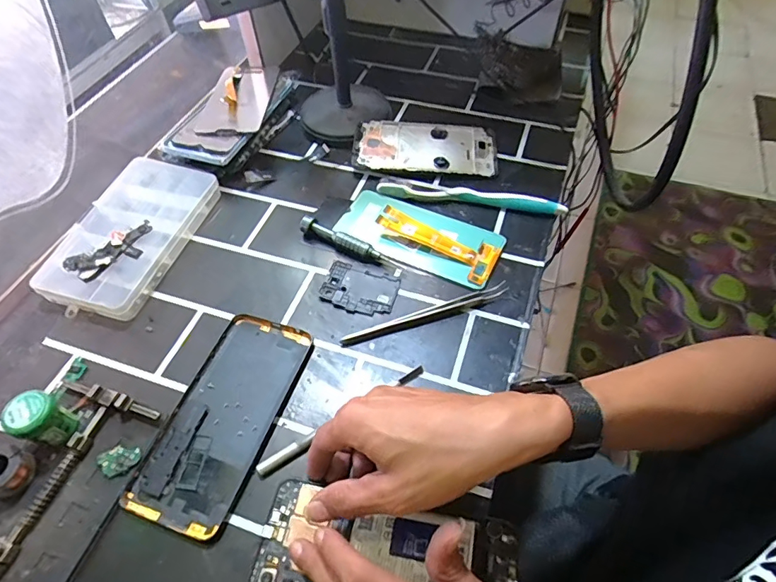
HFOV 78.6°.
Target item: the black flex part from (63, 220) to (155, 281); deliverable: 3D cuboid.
[{"bbox_3d":[-0.244,-0.036,0.423,0.077,0.009,0.031,-38,69,-25],"label":"black flex part"}]

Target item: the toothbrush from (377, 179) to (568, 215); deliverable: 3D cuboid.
[{"bbox_3d":[0.082,-0.097,0.476,0.184,0.010,0.028,13,57,11],"label":"toothbrush"}]

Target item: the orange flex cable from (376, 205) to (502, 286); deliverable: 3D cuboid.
[{"bbox_3d":[0.045,-0.048,0.445,0.116,0.007,0.046,27,59,12],"label":"orange flex cable"}]

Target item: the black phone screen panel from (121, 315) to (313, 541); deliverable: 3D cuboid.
[{"bbox_3d":[-0.122,0.091,0.357,0.074,0.006,0.160,14,57,12],"label":"black phone screen panel"}]

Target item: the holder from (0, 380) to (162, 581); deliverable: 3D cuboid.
[{"bbox_3d":[-0.226,0.129,0.325,0.085,0.019,0.125,13,57,11],"label":"holder"}]

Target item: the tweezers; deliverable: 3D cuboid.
[{"bbox_3d":[0.033,0.021,0.403,0.149,0.006,0.011,-18,57,-10],"label":"tweezers"}]

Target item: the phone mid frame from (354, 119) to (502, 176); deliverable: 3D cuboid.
[{"bbox_3d":[0.042,-0.158,0.519,0.154,0.006,0.073,5,65,0],"label":"phone mid frame"}]

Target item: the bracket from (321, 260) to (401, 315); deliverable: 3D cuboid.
[{"bbox_3d":[-0.025,-0.002,0.422,0.066,0.004,0.046,16,57,13],"label":"bracket"}]

